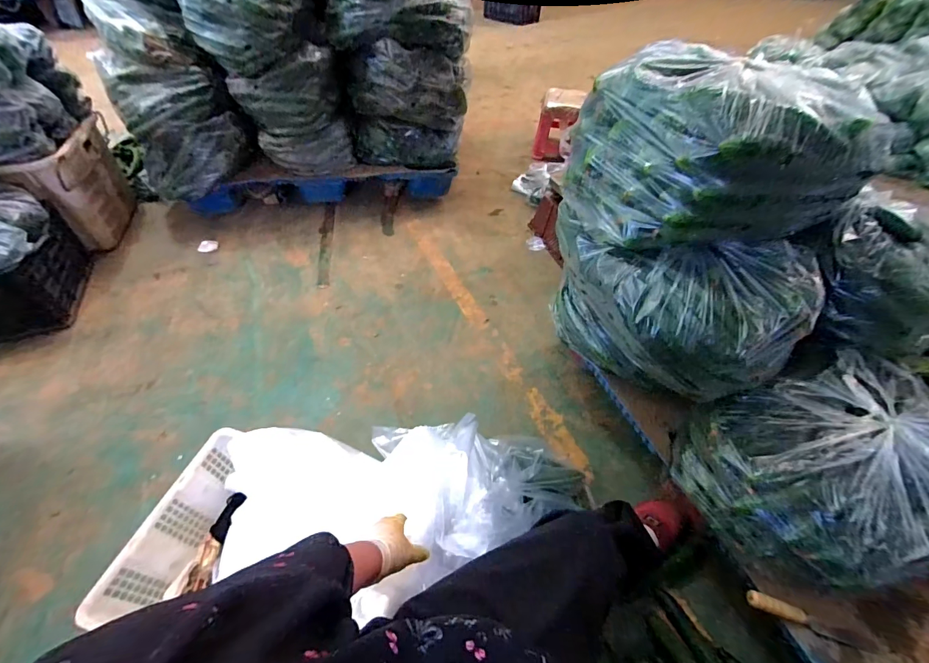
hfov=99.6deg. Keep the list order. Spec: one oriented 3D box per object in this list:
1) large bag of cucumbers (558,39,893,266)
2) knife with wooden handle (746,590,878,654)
[{"bbox_3d":[0.413,-0.274,0.684,0.393,0.298,0.285,-5,47,-7],"label":"large bag of cucumbers"},{"bbox_3d":[0.569,0.475,0.641,0.194,0.039,0.024,17,48,13],"label":"knife with wooden handle"}]

